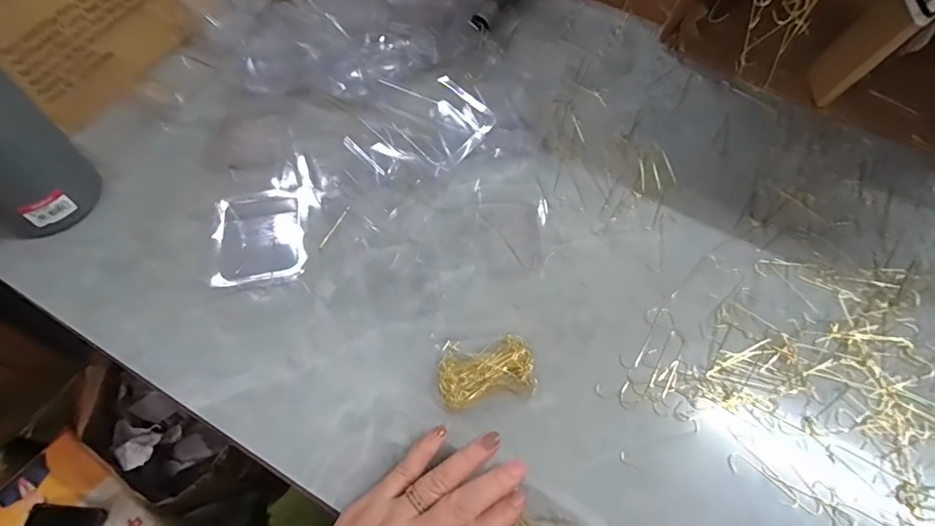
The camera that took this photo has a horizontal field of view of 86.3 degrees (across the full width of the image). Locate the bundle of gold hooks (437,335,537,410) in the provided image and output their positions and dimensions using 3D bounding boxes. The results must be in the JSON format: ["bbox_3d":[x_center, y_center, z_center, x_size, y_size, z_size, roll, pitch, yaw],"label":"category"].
[{"bbox_3d":[0.013,0.081,0.368,0.070,0.011,0.042,-10,62,-8],"label":"bundle of gold hooks"}]

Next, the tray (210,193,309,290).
[{"bbox_3d":[-0.176,-0.021,0.423,0.074,0.010,0.086,-8,62,-7],"label":"tray"}]

